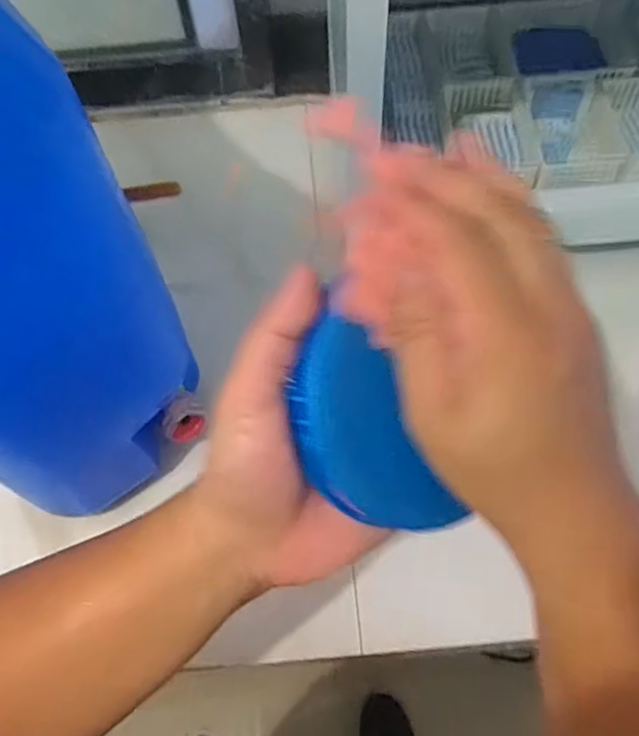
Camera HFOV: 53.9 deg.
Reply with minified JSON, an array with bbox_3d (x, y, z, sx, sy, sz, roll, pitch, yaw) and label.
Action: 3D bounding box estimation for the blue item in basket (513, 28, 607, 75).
[{"bbox_3d":[0.265,-0.351,0.698,0.099,0.015,0.050,2,103,0],"label":"blue item in basket"}]

